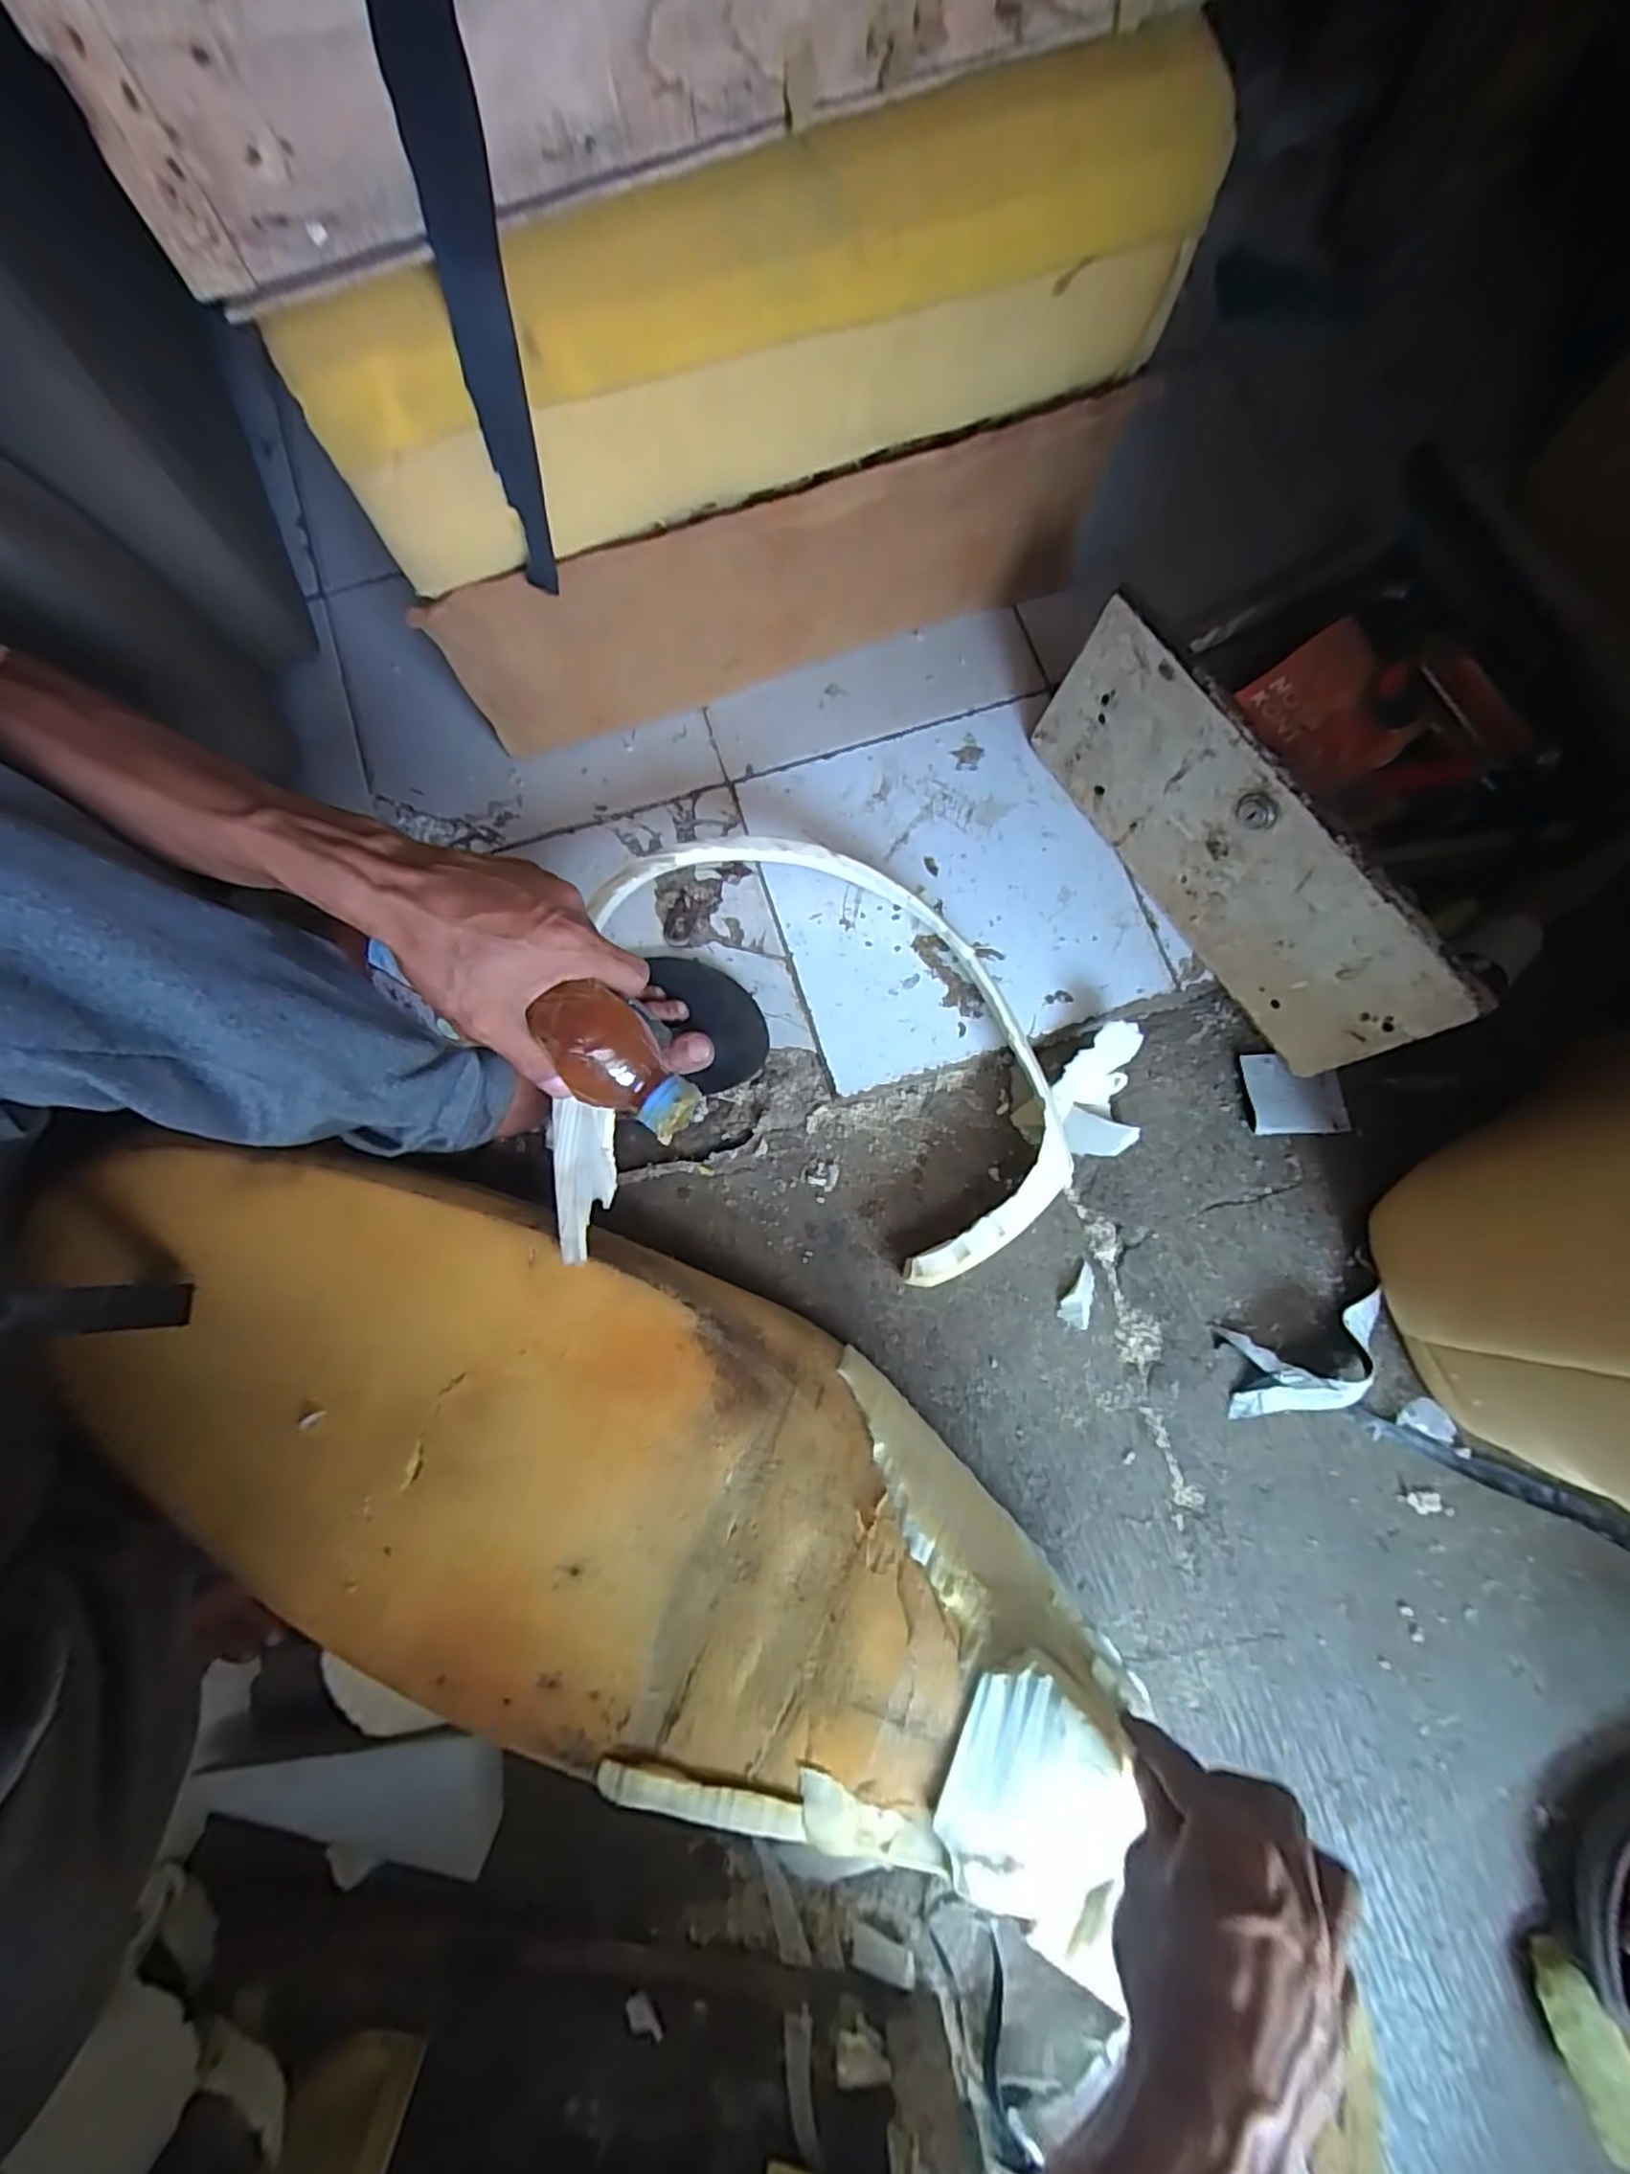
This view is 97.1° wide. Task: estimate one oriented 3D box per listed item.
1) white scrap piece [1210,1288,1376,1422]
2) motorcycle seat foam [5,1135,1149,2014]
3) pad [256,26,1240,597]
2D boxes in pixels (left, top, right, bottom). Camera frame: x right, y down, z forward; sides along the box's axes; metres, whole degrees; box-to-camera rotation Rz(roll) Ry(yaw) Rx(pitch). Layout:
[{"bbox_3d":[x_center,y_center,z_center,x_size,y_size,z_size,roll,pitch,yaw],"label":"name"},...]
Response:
[{"bbox_3d":[0.370,0.203,0.529,0.127,0.042,0.071,-11,79,-2],"label":"white scrap piece"},{"bbox_3d":[-0.156,0.239,0.442,0.680,0.091,0.268,25,80,4],"label":"motorcycle seat foam"},{"bbox_3d":[-0.013,-0.420,0.409,0.516,0.146,0.045,-22,80,-4],"label":"pad"}]

